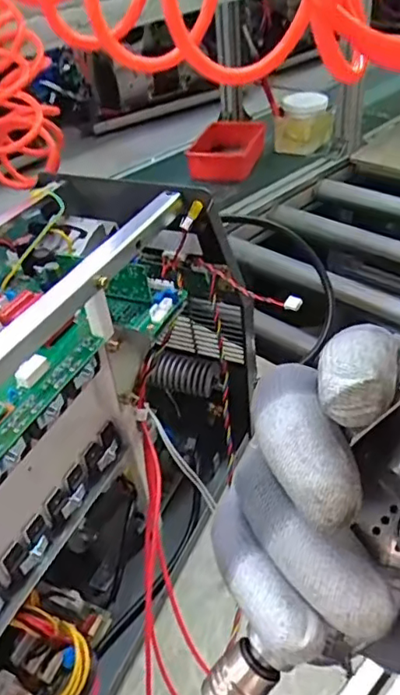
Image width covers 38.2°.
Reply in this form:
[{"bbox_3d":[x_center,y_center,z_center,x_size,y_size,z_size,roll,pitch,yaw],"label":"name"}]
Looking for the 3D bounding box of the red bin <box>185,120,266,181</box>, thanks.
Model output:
[{"bbox_3d":[0.064,-0.436,1.299,0.145,0.077,0.210,6,41,15],"label":"red bin"}]

